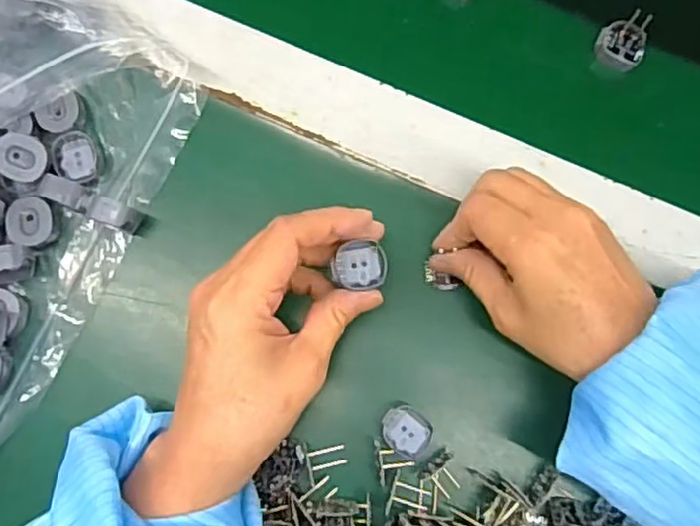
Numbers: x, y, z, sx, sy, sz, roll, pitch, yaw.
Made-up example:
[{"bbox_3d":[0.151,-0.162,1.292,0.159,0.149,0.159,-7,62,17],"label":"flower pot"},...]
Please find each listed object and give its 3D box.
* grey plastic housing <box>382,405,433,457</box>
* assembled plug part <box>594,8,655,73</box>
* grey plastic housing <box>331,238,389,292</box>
[{"bbox_3d":[0.032,0.092,0.367,0.030,0.013,0.024,32,83,3],"label":"grey plastic housing"},{"bbox_3d":[0.166,-0.134,0.405,0.028,0.021,0.030,0,82,-1],"label":"assembled plug part"},{"bbox_3d":[0.005,0.001,0.336,0.027,0.008,0.022,5,82,0],"label":"grey plastic housing"}]

